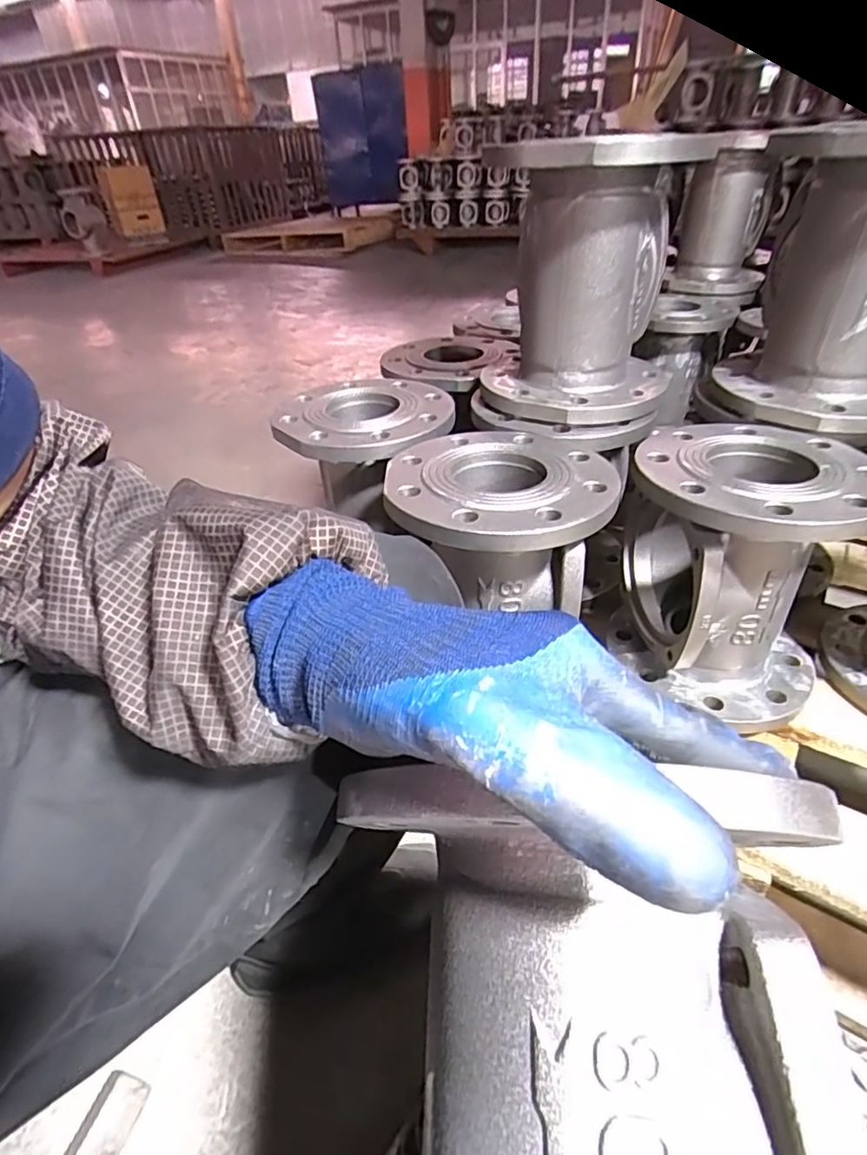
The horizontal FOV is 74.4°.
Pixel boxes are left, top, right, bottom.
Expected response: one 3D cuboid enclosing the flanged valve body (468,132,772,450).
[{"bbox_3d":[0.133,-0.252,0.525,0.189,0.224,0.182,0,37,5],"label":"flanged valve body"}]

